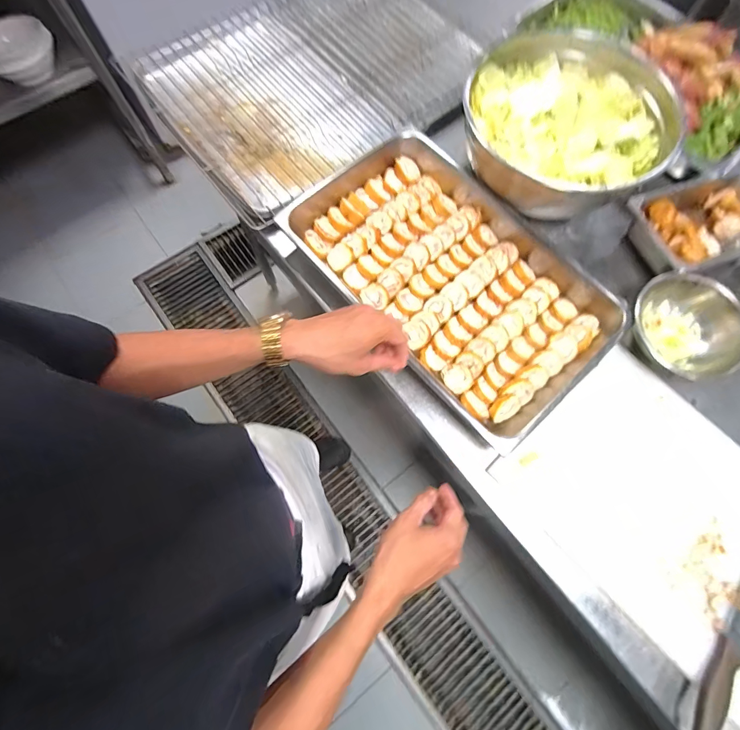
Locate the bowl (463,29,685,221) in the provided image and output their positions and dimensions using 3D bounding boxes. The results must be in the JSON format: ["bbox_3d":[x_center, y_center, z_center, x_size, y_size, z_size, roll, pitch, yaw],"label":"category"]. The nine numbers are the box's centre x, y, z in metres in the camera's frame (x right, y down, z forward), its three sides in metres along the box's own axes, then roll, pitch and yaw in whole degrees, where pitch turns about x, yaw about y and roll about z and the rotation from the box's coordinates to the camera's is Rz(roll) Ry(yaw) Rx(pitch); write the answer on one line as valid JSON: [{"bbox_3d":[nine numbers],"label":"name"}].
[{"bbox_3d":[0.335,-0.416,0.675,0.294,0.117,0.323,0,72,-1],"label":"bowl"}]

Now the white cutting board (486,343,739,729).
[{"bbox_3d":[0.449,0.218,0.553,0.314,0.025,0.441,-40,72,-13],"label":"white cutting board"}]

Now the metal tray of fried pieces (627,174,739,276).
[{"bbox_3d":[0.601,-0.248,0.684,0.270,0.076,0.163,-18,73,-7],"label":"metal tray of fried pieces"}]

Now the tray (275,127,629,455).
[{"bbox_3d":[0.132,-0.158,0.643,0.348,0.054,0.535,-39,78,-13],"label":"tray"}]

